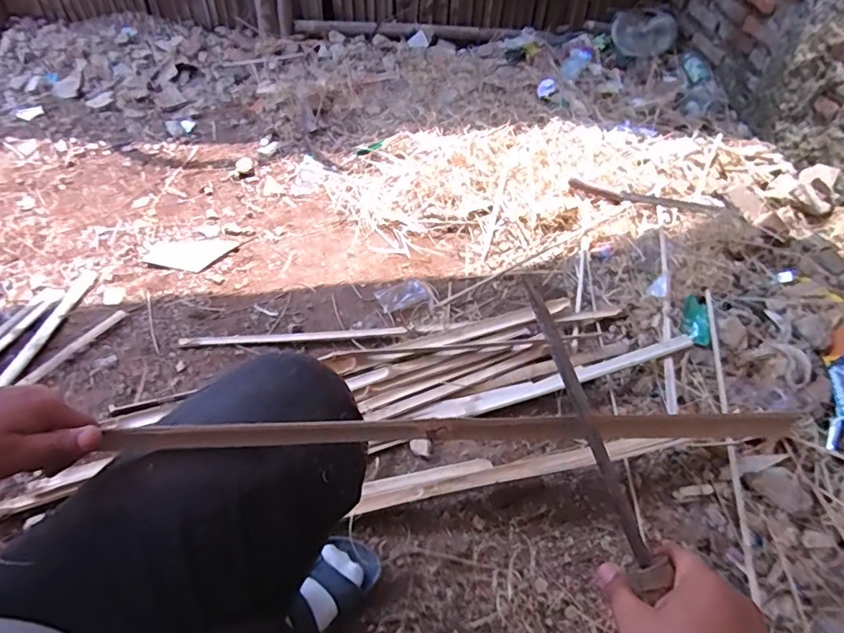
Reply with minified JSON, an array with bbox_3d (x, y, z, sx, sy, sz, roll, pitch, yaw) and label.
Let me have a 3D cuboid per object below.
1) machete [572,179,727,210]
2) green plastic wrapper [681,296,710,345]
[{"bbox_3d":[0.553,-0.298,1.281,0.363,0.016,0.055,11,52,8],"label":"machete"},{"bbox_3d":[0.556,0.009,1.049,0.050,0.012,0.122,17,49,9],"label":"green plastic wrapper"}]

